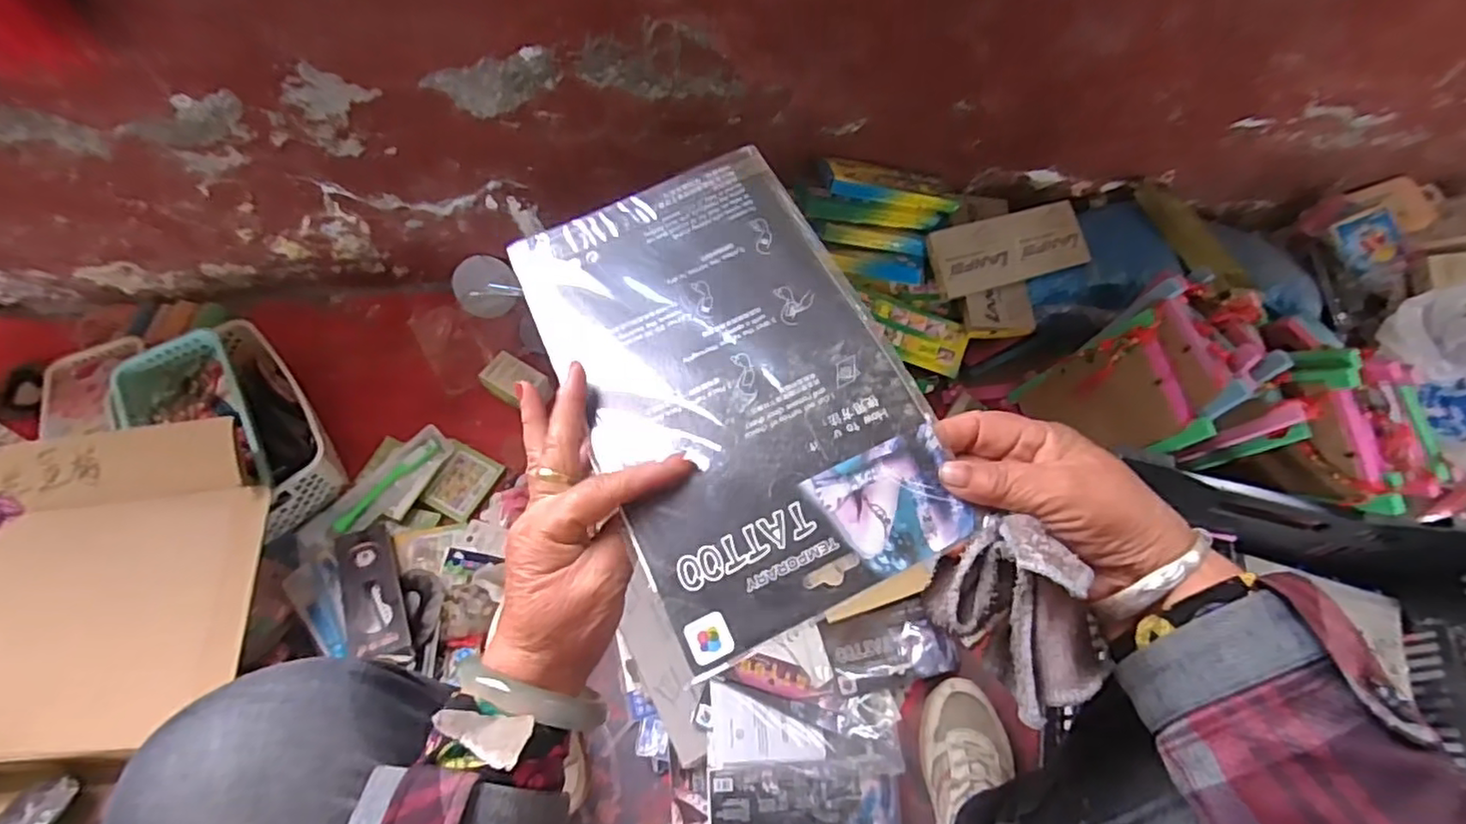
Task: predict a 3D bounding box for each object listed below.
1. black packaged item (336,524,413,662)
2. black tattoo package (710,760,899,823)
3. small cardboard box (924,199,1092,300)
[{"bbox_3d":[-0.414,0.202,0.733,0.066,0.027,0.198,-29,50,-15],"label":"black packaged item"},{"bbox_3d":[0.075,0.390,0.654,0.196,0.009,0.060,8,61,-10],"label":"black tattoo package"},{"bbox_3d":[0.368,-0.219,0.855,0.219,0.022,0.092,-16,82,-10],"label":"small cardboard box"}]

